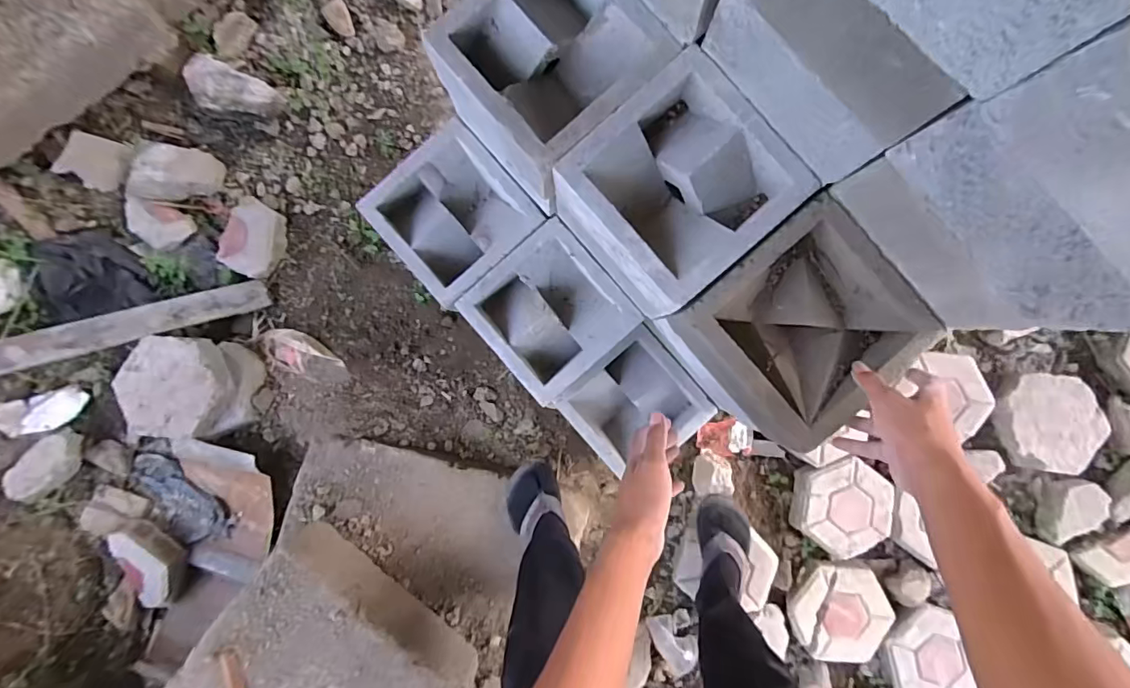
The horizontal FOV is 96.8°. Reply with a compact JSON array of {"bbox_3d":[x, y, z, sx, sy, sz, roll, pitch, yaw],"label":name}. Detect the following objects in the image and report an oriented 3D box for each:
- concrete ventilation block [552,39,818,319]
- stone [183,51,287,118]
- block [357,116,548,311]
[{"bbox_3d":[0.123,-0.169,0.557,0.213,0.085,0.207,-42,90,2],"label":"concrete ventilation block"},{"bbox_3d":[-0.699,-0.526,1.051,0.175,0.067,0.105,25,94,1],"label":"stone"},{"bbox_3d":[-0.172,-0.195,0.770,0.185,0.103,0.212,-42,90,2],"label":"block"}]

